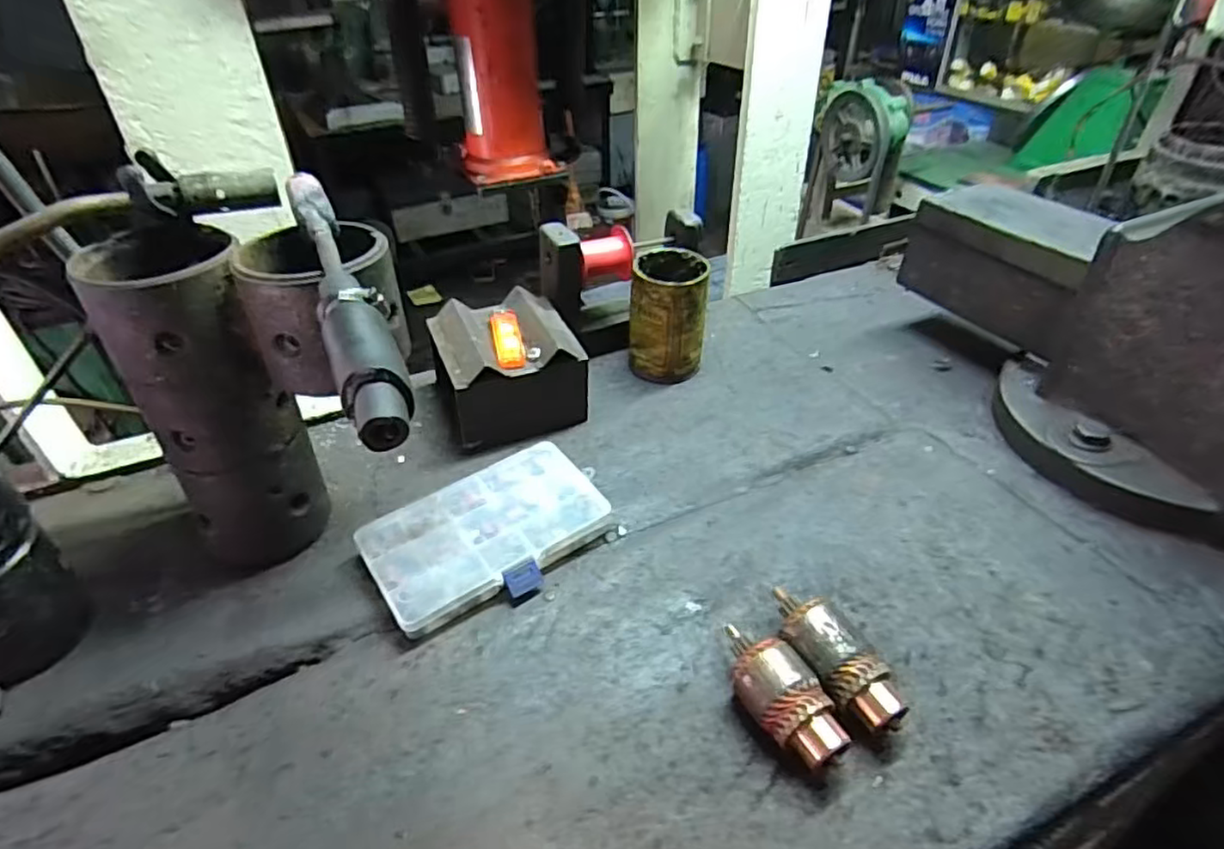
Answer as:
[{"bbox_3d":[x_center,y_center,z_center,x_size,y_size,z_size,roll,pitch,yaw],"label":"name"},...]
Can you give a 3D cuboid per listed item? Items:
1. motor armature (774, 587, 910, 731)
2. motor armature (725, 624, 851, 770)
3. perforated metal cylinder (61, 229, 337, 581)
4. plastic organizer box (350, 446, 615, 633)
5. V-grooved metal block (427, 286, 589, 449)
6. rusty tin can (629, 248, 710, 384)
[{"bbox_3d":[0.138,0.146,0.420,0.036,0.048,0.101,-22,44,-24],"label":"motor armature"},{"bbox_3d":[0.101,0.162,0.404,0.045,0.042,0.093,-19,43,-21],"label":"motor armature"},{"bbox_3d":[-0.272,-0.010,0.465,0.085,0.236,0.093,-20,43,-22],"label":"perforated metal cylinder"},{"bbox_3d":[-0.093,0.085,0.511,0.177,0.027,0.111,-29,47,-29],"label":"plastic organizer box"},{"bbox_3d":[-0.097,-0.053,0.629,0.129,0.095,0.116,-13,41,-14],"label":"V-grooved metal block"},{"bbox_3d":[0.058,-0.110,0.677,0.075,0.113,0.074,6,40,8],"label":"rusty tin can"}]

